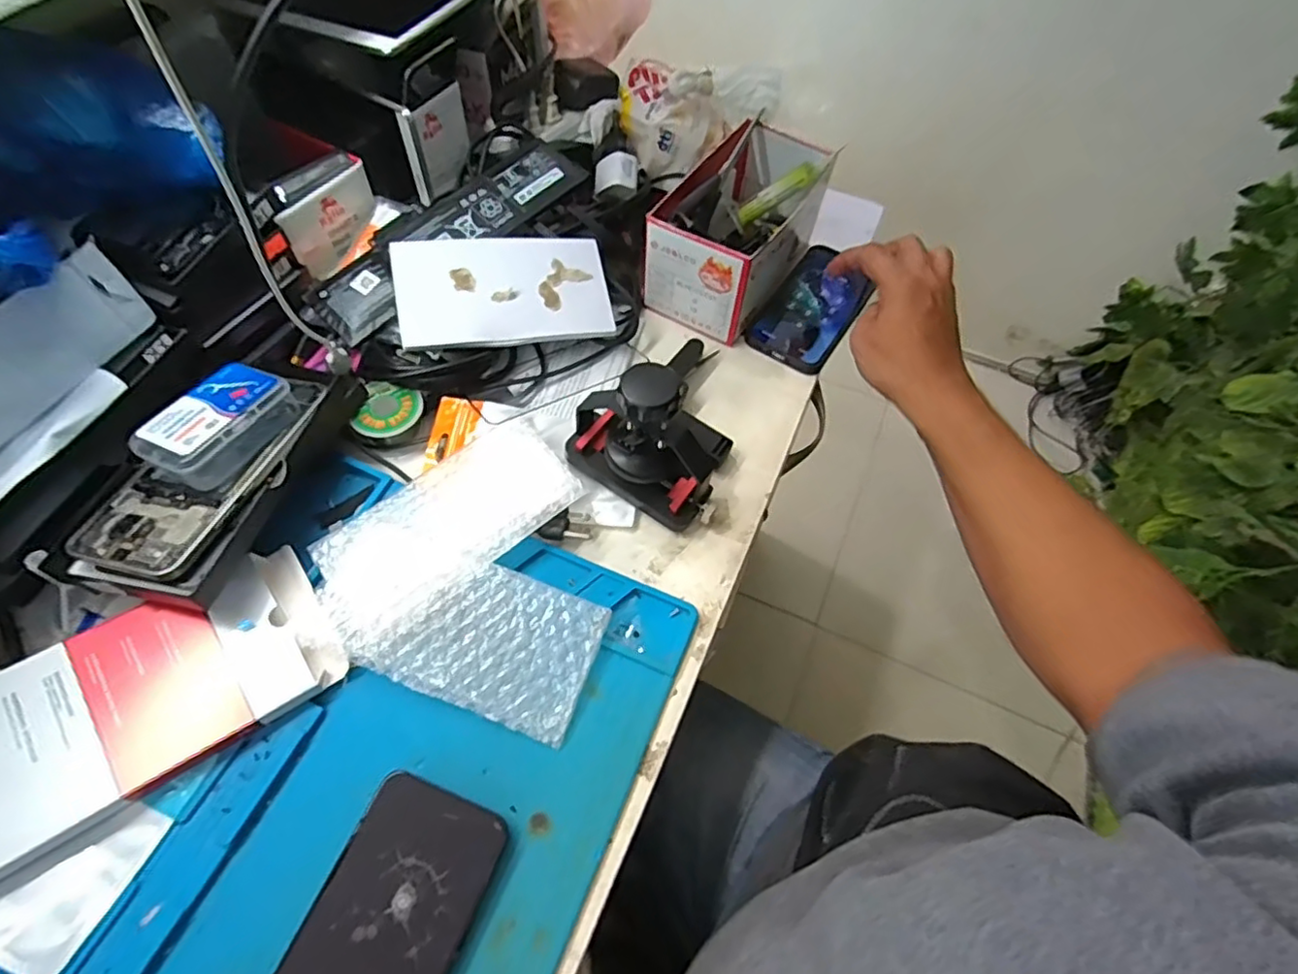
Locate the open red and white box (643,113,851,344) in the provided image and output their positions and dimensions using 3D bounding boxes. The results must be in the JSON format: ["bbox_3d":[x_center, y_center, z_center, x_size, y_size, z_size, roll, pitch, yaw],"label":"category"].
[{"bbox_3d":[0.081,-0.234,0.564,0.097,0.091,0.182,27,61,12],"label":"open red and white box"}]

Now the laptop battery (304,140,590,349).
[{"bbox_3d":[-0.163,-0.215,0.520,0.253,0.015,0.067,-42,82,-19],"label":"laptop battery"}]

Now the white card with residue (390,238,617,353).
[{"bbox_3d":[-0.115,-0.159,0.505,0.164,0.010,0.089,-8,80,-15],"label":"white card with residue"}]

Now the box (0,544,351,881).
[{"bbox_3d":[-0.288,0.117,0.356,0.197,0.021,0.102,-29,65,-19],"label":"box"}]

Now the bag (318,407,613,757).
[{"bbox_3d":[-0.105,0.063,0.409,0.171,0.017,0.194,-31,70,-19],"label":"bag"}]

